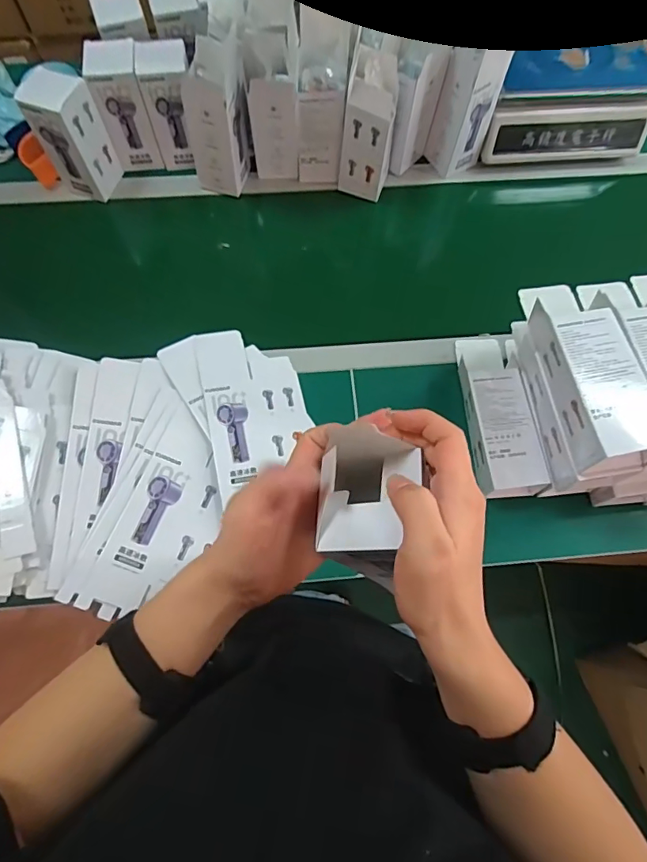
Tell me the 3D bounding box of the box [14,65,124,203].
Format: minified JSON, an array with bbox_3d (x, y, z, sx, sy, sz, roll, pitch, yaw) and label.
[{"bbox_3d":[-0.387,-0.455,0.738,0.077,0.166,0.078,22,73,6],"label":"box"}]

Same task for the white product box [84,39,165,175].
[{"bbox_3d":[-0.312,-0.511,0.760,0.074,0.161,0.074,-13,73,-5],"label":"white product box"}]

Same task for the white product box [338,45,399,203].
[{"bbox_3d":[0.072,-0.466,0.746,0.074,0.192,0.075,12,72,3],"label":"white product box"}]

